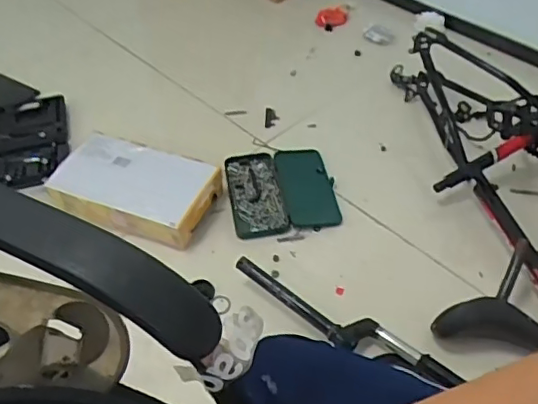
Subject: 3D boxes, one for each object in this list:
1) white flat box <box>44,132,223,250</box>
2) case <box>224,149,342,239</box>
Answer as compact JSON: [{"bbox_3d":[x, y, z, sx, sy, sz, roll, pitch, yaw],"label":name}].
[{"bbox_3d":[-0.308,-0.030,1.264,0.362,0.095,0.219,17,49,17],"label":"white flat box"},{"bbox_3d":[0.028,-0.027,1.324,0.246,0.034,0.248,-7,55,-4],"label":"case"}]

